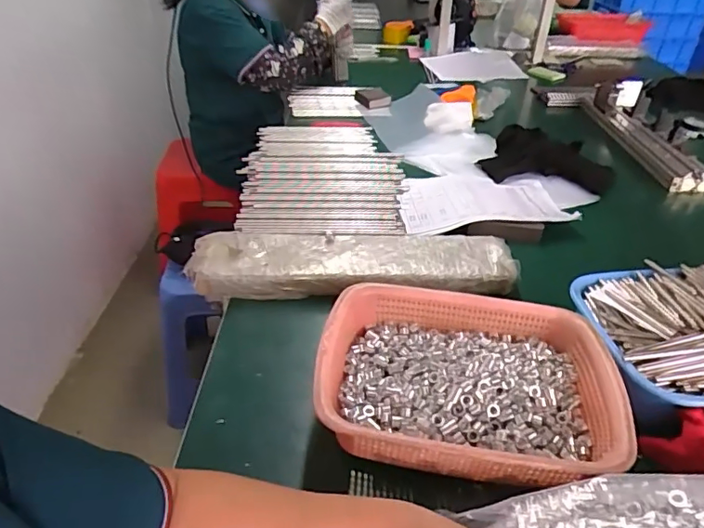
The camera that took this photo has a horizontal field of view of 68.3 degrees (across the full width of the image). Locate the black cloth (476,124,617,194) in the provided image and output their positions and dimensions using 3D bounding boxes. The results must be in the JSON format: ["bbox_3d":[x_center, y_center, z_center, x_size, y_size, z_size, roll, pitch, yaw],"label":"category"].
[{"bbox_3d":[0.407,-0.217,1.063,0.252,0.055,0.210,17,38,19],"label":"black cloth"}]

